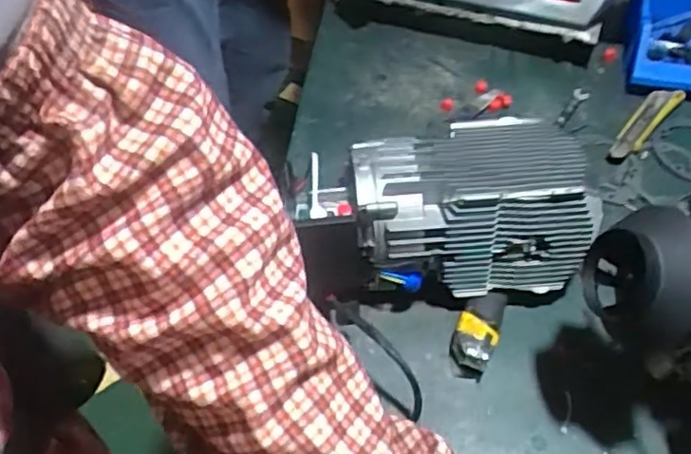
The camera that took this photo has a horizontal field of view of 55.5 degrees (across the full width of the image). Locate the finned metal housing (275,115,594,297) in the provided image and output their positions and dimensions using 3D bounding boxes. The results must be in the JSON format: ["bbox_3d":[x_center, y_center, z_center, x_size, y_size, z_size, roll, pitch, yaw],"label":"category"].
[{"bbox_3d":[0.090,-0.015,0.616,0.257,0.131,0.135,-3,55,-4],"label":"finned metal housing"}]

